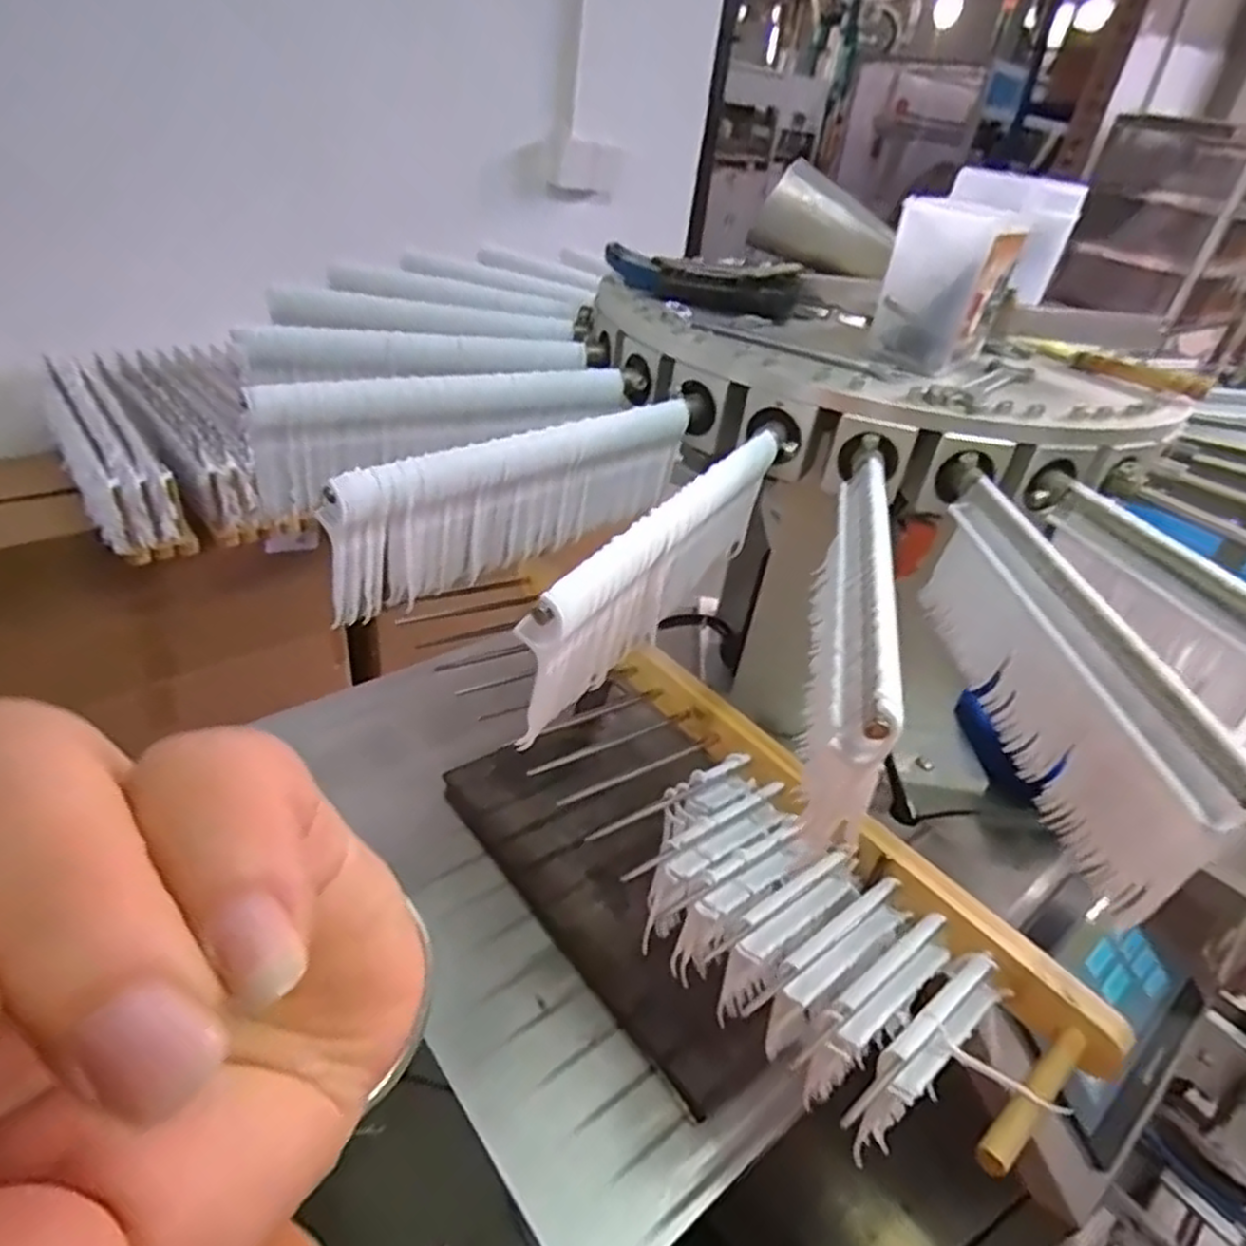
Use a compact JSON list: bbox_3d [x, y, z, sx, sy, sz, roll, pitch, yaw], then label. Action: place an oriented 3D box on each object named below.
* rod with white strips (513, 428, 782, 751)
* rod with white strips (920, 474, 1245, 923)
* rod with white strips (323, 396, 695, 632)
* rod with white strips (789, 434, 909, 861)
[{"bbox_3d":[0.023,-0.027,0.337,0.013,0.068,0.210,24,37,22],"label":"rod with white strips"},{"bbox_3d":[0.179,0.016,0.318,0.016,0.074,0.207,6,34,-3],"label":"rod with white strips"},{"bbox_3d":[-0.046,-0.061,0.373,0.013,0.072,0.209,33,42,32],"label":"rod with white strips"},{"bbox_3d":[0.099,-0.013,0.320,0.019,0.057,0.222,14,35,9],"label":"rod with white strips"}]

